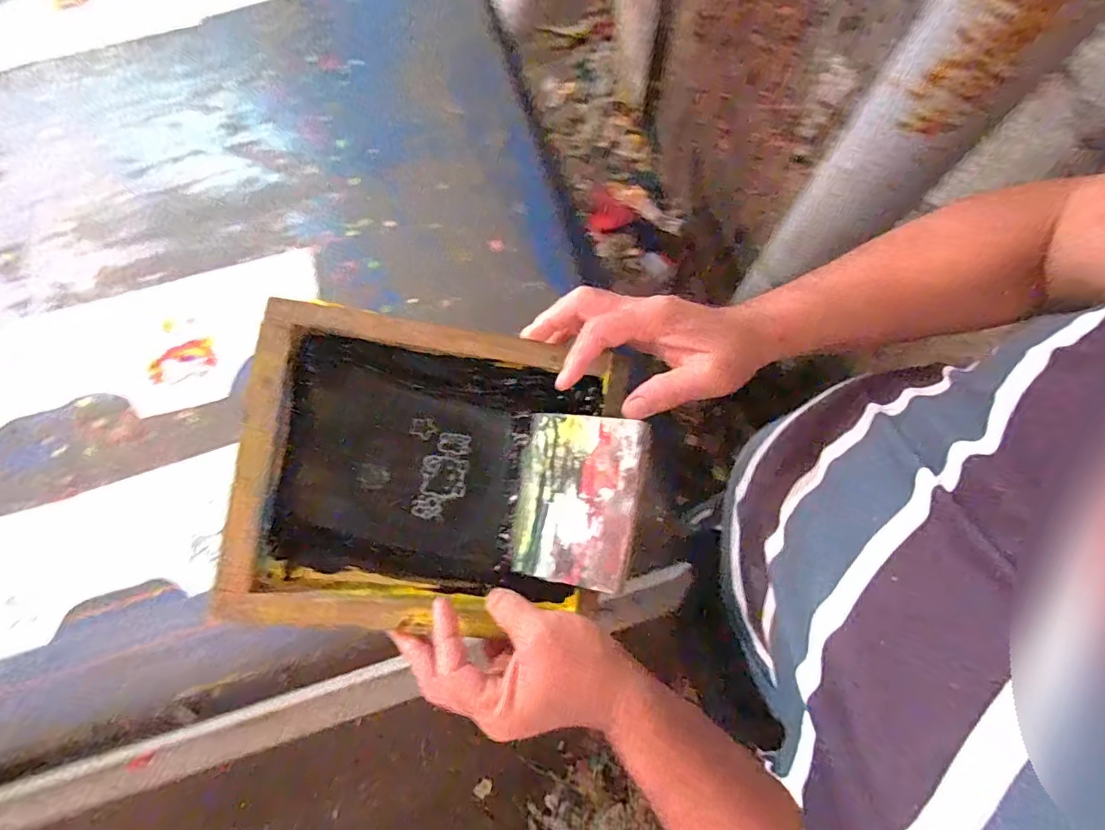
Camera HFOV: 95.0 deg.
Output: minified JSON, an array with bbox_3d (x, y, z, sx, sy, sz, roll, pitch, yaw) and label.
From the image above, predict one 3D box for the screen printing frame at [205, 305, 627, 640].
[{"bbox_3d":[-0.093,0.043,0.388,0.257,0.059,0.221,9,93,-15],"label":"screen printing frame"}]

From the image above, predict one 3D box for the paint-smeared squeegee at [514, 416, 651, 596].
[{"bbox_3d":[0.018,0.063,0.386,0.098,0.006,0.124,6,85,28],"label":"paint-smeared squeegee"}]

